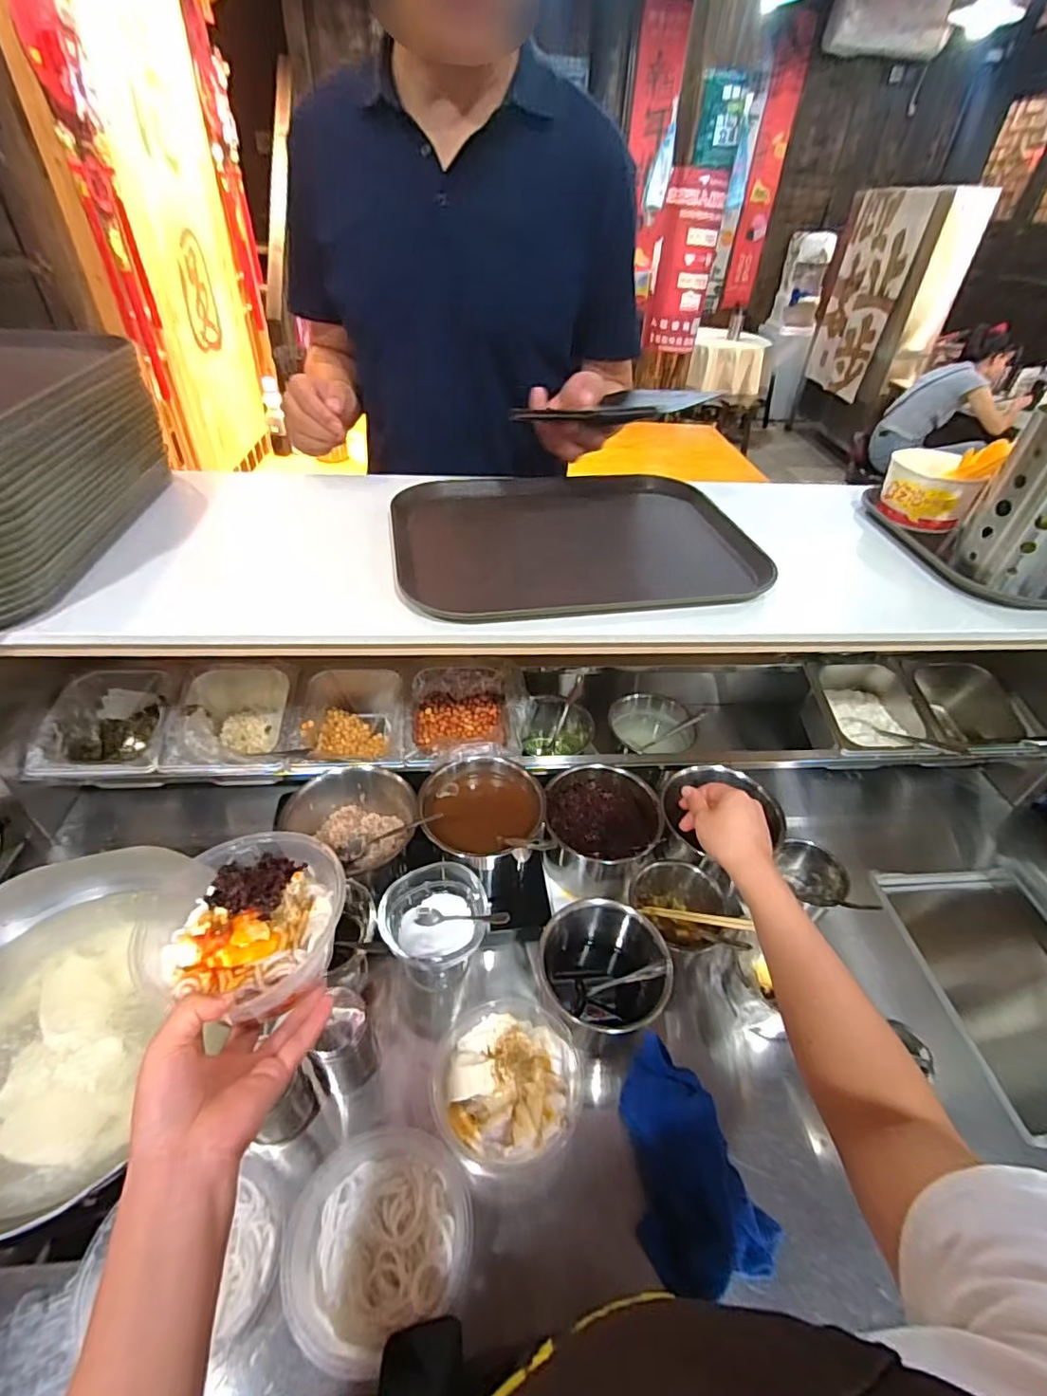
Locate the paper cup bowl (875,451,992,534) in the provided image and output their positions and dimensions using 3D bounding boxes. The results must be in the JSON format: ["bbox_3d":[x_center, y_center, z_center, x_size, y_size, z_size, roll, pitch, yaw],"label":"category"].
[{"bbox_3d":[0.526,-0.270,0.756,0.103,0.072,0.103,23,45,21],"label":"paper cup bowl"}]

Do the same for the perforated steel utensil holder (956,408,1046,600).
[{"bbox_3d":[0.556,-0.207,0.616,0.095,0.164,0.102,-31,52,-33],"label":"perforated steel utensil holder"}]

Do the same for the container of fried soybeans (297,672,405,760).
[{"bbox_3d":[-0.246,0.045,0.841,0.142,0.083,0.178,-7,43,-12],"label":"container of fried soybeans"}]

